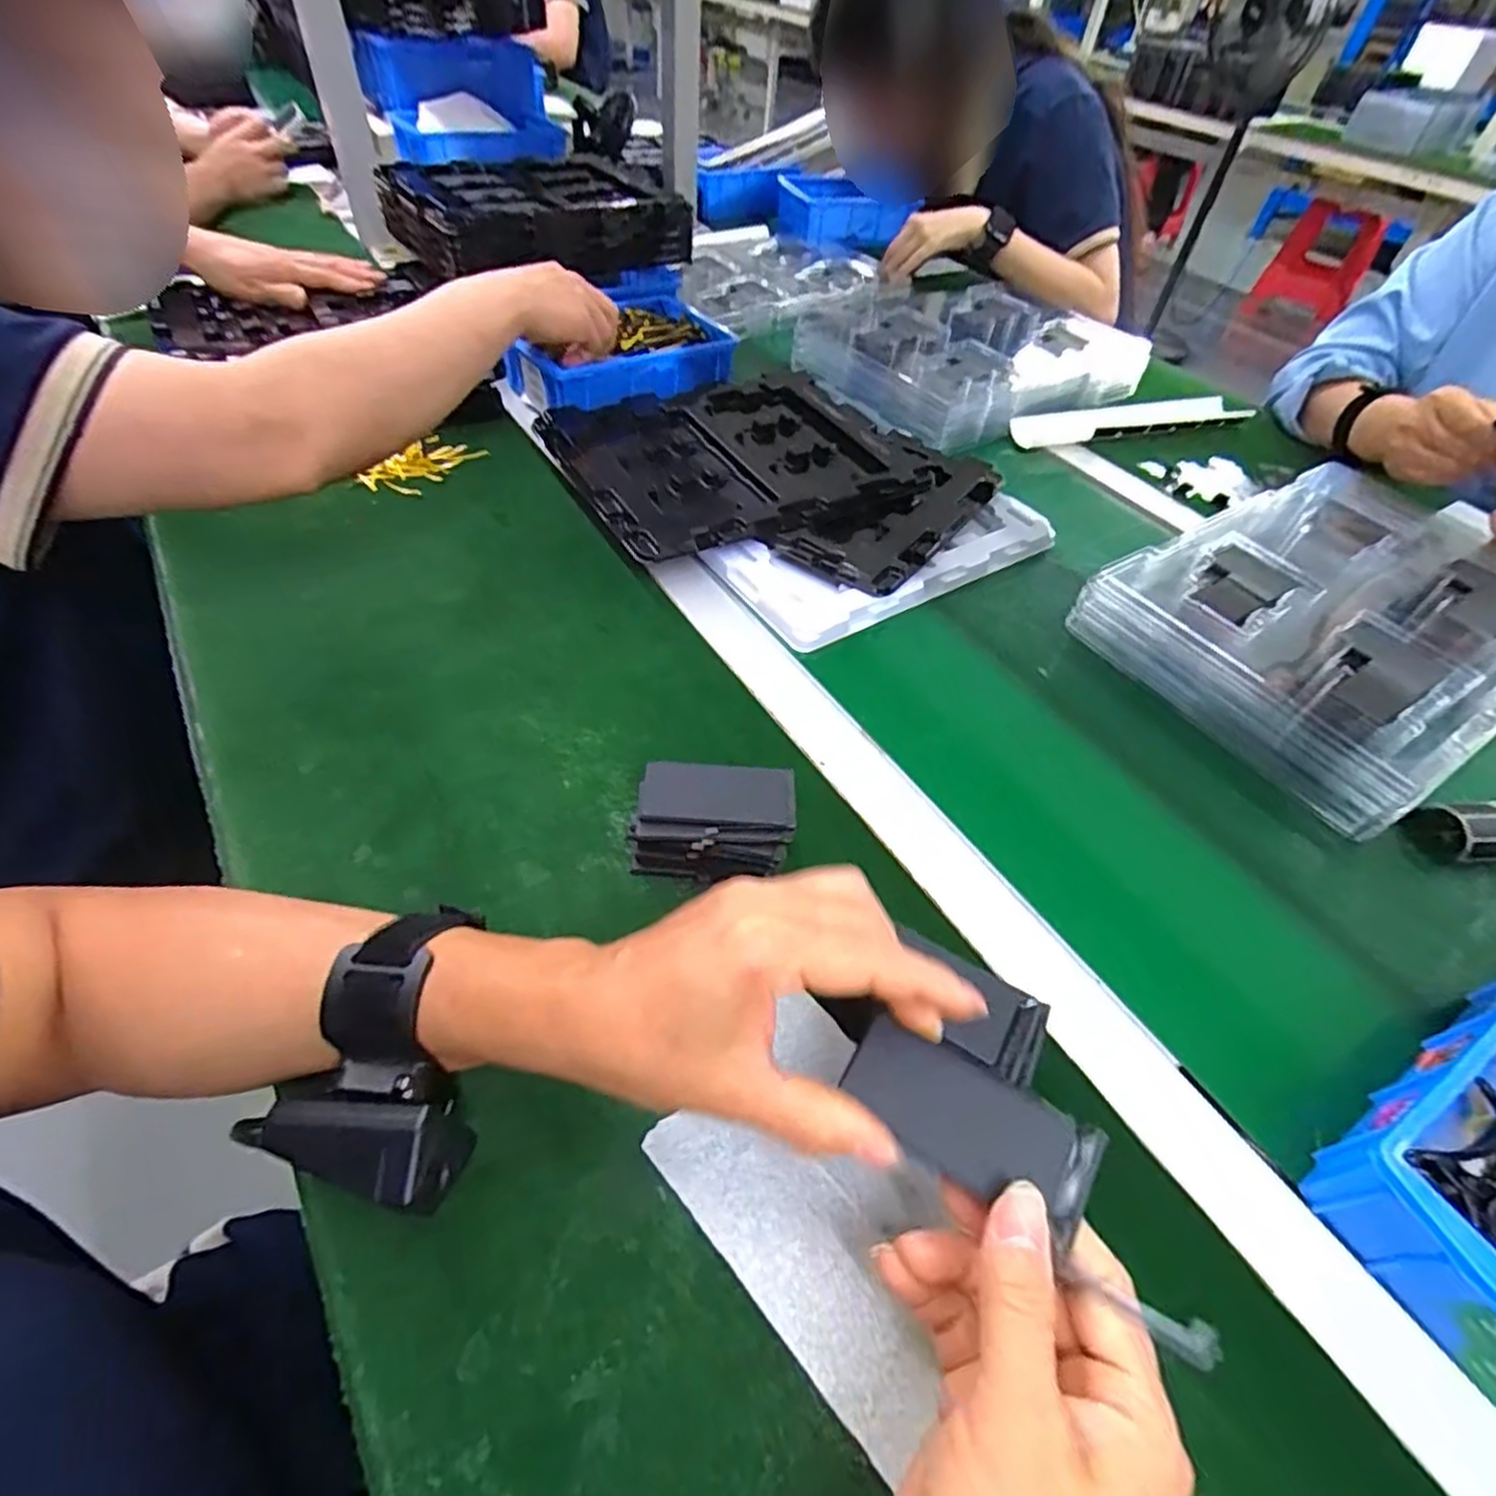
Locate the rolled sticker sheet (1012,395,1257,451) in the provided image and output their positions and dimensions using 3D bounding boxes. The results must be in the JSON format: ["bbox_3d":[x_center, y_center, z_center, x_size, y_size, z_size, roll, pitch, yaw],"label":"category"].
[{"bbox_3d":[0.408,-0.350,0.766,0.286,0.017,0.045,-13,53,-16],"label":"rolled sticker sheet"}]

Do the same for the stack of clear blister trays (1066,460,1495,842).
[{"bbox_3d":[0.478,-0.109,0.559,0.412,0.057,0.242,-22,56,-22],"label":"stack of clear blister trays"}]

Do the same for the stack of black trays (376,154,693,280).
[{"bbox_3d":[-0.220,-0.563,0.767,0.278,0.071,0.175,-30,59,-27],"label":"stack of black trays"}]

